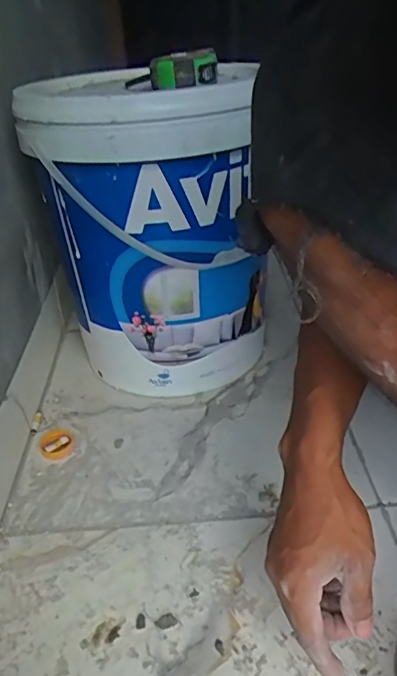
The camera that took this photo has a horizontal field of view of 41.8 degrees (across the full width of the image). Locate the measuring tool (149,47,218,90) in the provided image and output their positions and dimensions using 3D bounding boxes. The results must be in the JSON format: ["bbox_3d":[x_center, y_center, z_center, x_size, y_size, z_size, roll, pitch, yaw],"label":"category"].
[{"bbox_3d":[-0.017,-0.312,0.604,0.077,0.032,0.057,-4,31,1],"label":"measuring tool"}]

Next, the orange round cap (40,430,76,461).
[{"bbox_3d":[-0.171,0.128,0.630,0.040,0.012,0.050,-18,34,-21],"label":"orange round cap"}]

